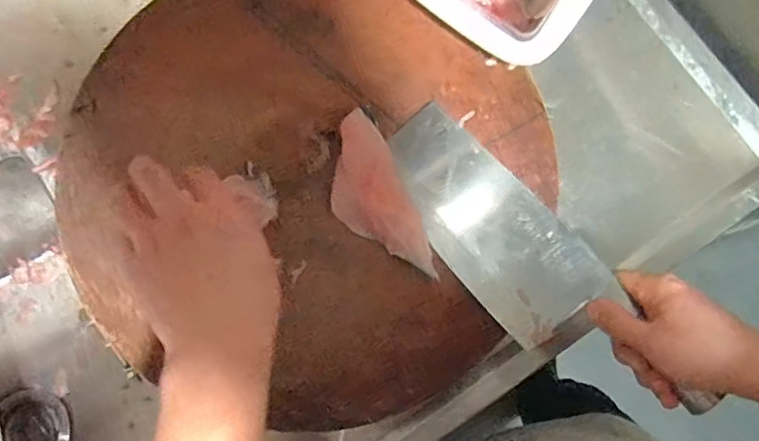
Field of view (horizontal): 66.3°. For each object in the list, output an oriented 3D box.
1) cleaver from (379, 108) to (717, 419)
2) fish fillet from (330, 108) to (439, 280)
[{"bbox_3d":[0.120,0.036,0.468,0.093,0.017,0.311,-38,77,-9],"label":"cleaver"},{"bbox_3d":[-0.005,-0.018,0.475,0.060,0.025,0.144,-23,79,-6],"label":"fish fillet"}]

